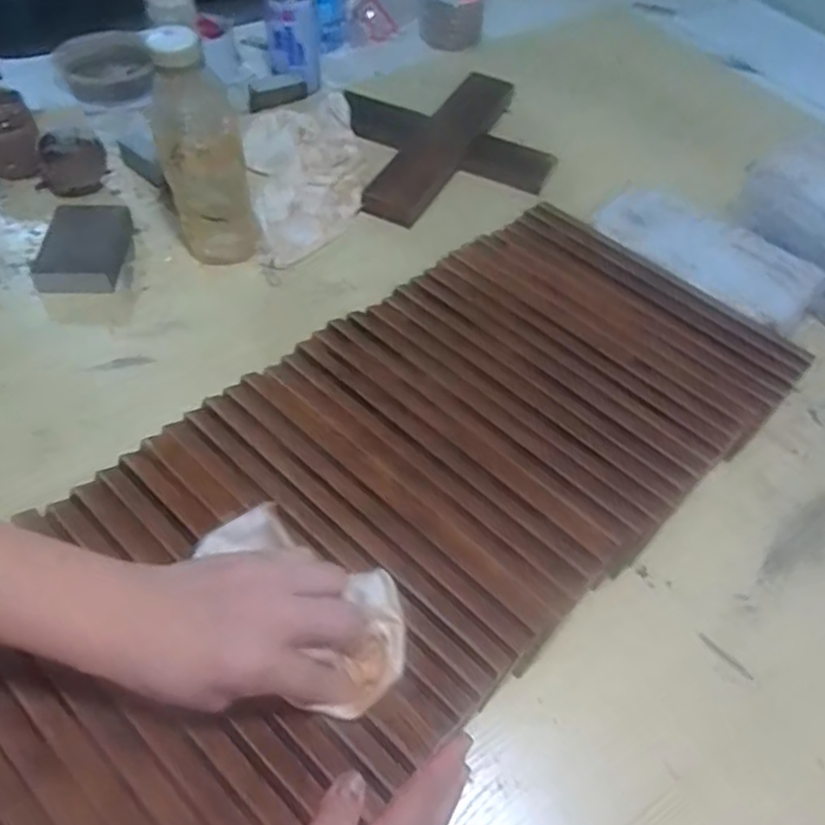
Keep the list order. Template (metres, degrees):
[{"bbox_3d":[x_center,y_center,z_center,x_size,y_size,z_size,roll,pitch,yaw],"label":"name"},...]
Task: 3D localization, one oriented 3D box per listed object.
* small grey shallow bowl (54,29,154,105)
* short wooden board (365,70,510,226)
[{"bbox_3d":[-0.392,-0.439,0.867,0.107,0.047,0.119,-23,59,-19],"label":"small grey shallow bowl"},{"bbox_3d":[0.038,-0.309,0.784,0.065,0.015,0.282,31,60,4],"label":"short wooden board"}]

